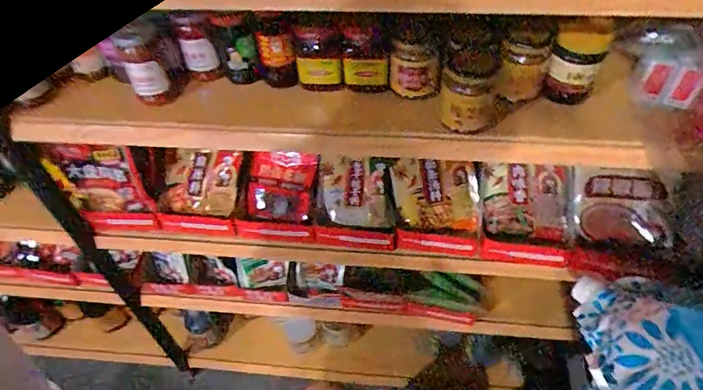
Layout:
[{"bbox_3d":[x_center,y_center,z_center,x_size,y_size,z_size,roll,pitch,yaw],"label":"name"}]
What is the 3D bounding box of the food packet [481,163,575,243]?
[{"bbox_3d":[0.327,0.012,0.894,0.158,0.033,0.150,1,76,6],"label":"food packet"}]

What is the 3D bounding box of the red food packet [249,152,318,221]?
[{"bbox_3d":[-0.135,-0.020,0.931,0.136,0.157,0.055,0,48,4],"label":"red food packet"}]

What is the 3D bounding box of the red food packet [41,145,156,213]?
[{"bbox_3d":[-0.479,-0.028,0.886,0.179,0.152,0.047,11,49,13],"label":"red food packet"}]

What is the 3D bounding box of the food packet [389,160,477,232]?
[{"bbox_3d":[0.158,0.005,0.889,0.168,0.158,0.050,-9,21,-9],"label":"food packet"}]

